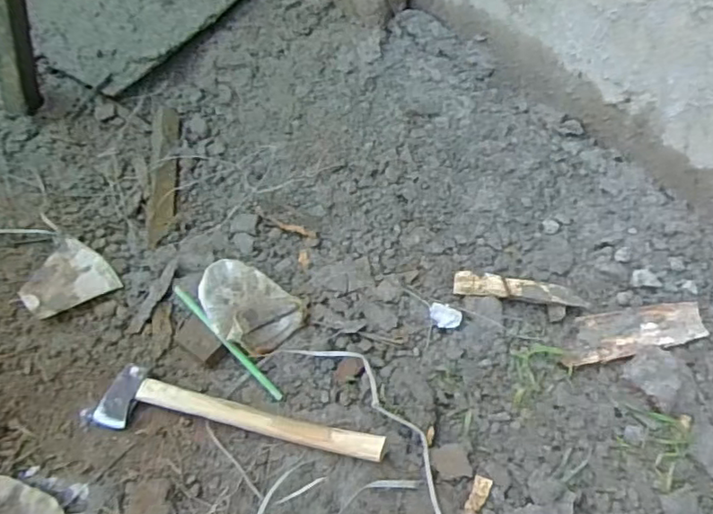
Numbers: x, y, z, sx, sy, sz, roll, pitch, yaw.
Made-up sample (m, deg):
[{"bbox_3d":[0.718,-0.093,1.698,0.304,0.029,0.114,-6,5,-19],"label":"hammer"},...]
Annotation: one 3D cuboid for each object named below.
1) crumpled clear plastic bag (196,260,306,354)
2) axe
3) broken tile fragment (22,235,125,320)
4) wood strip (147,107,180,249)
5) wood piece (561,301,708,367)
[{"bbox_3d":[-0.144,0.062,0.766,0.130,0.043,0.099,31,61,23],"label":"crumpled clear plastic bag"},{"bbox_3d":[-0.136,0.190,0.655,0.332,0.045,0.074,15,56,13],"label":"axe"},{"bbox_3d":[-0.393,0.028,0.796,0.109,0.028,0.121,-39,61,-23],"label":"broken tile fragment"},{"bbox_3d":[-0.305,-0.140,0.941,0.045,0.012,0.289,-9,54,-4],"label":"wood strip"},{"bbox_3d":[0.328,0.089,0.707,0.165,0.011,0.055,-10,72,2],"label":"wood piece"}]

